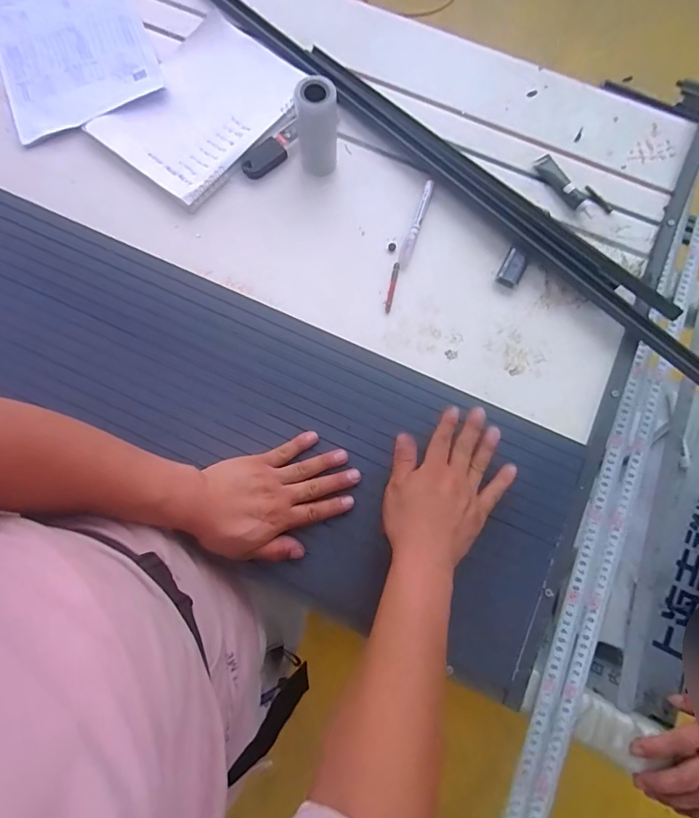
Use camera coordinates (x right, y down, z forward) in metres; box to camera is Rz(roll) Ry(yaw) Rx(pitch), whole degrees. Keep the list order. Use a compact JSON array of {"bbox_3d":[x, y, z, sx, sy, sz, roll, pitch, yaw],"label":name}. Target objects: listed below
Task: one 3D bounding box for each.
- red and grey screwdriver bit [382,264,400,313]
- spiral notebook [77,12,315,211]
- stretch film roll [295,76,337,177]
[{"bbox_3d":[0.053,-0.154,0.573,0.010,0.004,0.070,13,75,3],"label":"red and grey screwdriver bit"},{"bbox_3d":[-0.197,-0.412,0.614,0.197,0.020,0.257,40,78,9],"label":"spiral notebook"},{"bbox_3d":[-0.042,-0.346,0.561,0.052,0.105,0.044,-1,75,-1],"label":"stretch film roll"}]

